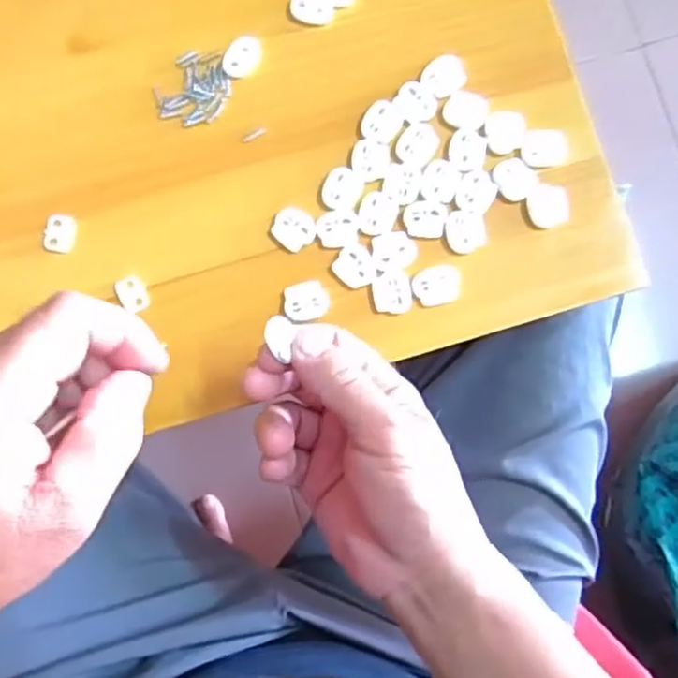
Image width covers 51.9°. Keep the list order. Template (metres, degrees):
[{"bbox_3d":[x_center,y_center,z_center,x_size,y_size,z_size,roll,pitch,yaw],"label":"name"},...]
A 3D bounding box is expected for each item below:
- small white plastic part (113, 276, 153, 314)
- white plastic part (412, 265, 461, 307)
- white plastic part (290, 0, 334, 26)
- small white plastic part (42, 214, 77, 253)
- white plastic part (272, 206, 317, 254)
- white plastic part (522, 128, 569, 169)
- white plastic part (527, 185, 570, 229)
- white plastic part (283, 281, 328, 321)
[{"bbox_3d":[-0.109,-0.024,0.366,0.014,0.005,0.020,-34,85,-4],"label":"small white plastic part"},{"bbox_3d":[0.051,-0.028,0.364,0.024,0.006,0.020,-8,84,-2],"label":"white plastic part"},{"bbox_3d":[-0.015,-0.182,0.381,0.024,0.004,0.016,13,84,1],"label":"white plastic part"},{"bbox_3d":[-0.148,-0.056,0.370,0.015,0.005,0.019,6,83,0],"label":"small white plastic part"},{"bbox_3d":[-0.024,-0.058,0.370,0.021,0.007,0.022,-42,86,-5],"label":"white plastic part"},{"bbox_3d":[0.111,-0.103,0.375,0.024,0.004,0.019,-2,84,-1],"label":"white plastic part"},{"bbox_3d":[0.112,-0.071,0.371,0.021,0.005,0.022,-4,84,-1],"label":"white plastic part"},{"bbox_3d":[-0.018,-0.020,0.363,0.023,0.004,0.021,-18,84,-3],"label":"white plastic part"}]

